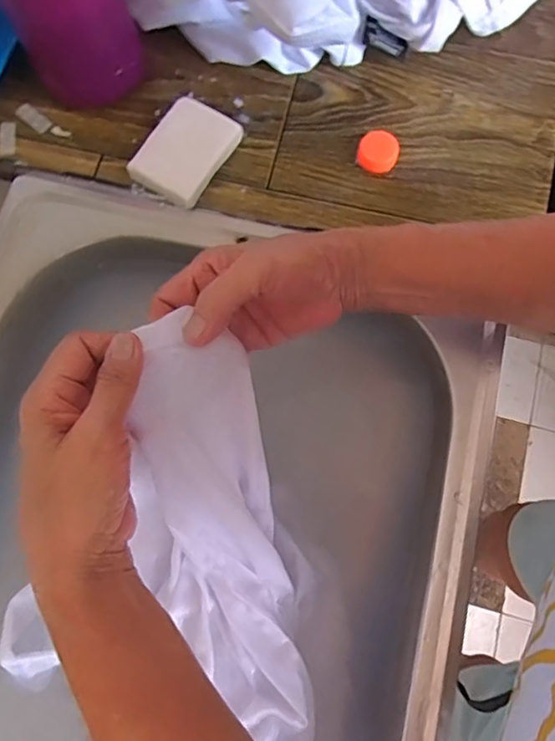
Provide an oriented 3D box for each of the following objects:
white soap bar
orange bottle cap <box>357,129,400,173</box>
[{"bbox_3d":[-0.072,-0.175,0.435,0.057,0.024,0.081,32,78,8],"label":"white soap bar"},{"bbox_3d":[0.081,-0.177,0.439,0.032,0.013,0.030,0,76,0],"label":"orange bottle cap"}]

